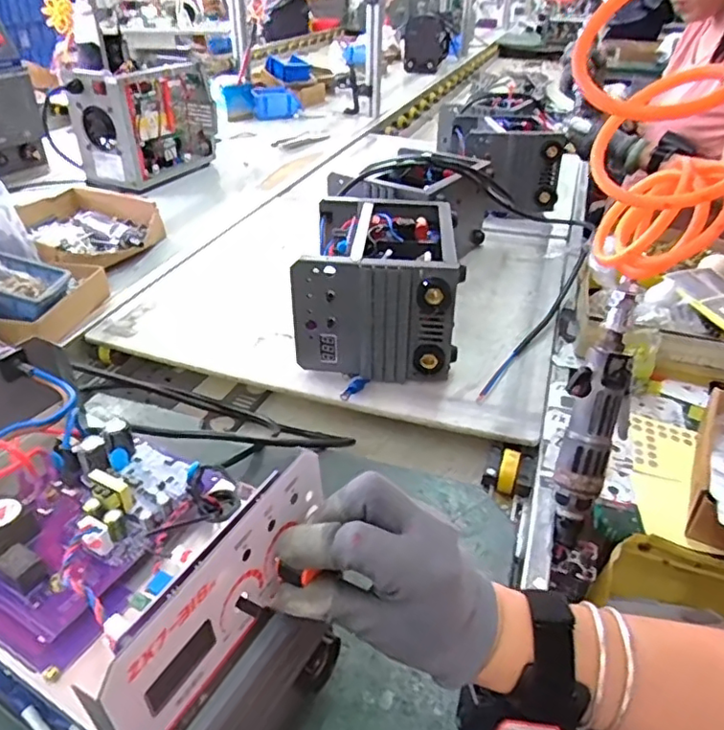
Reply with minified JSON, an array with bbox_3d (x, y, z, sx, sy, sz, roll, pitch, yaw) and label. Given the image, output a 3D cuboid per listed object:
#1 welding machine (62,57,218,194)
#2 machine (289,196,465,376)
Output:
[{"bbox_3d":[-0.475,-0.539,1.304,0.148,0.219,0.321,16,38,20],"label":"welding machine"},{"bbox_3d":[0.024,-0.113,0.786,0.187,0.156,0.243,5,35,4],"label":"machine"}]

